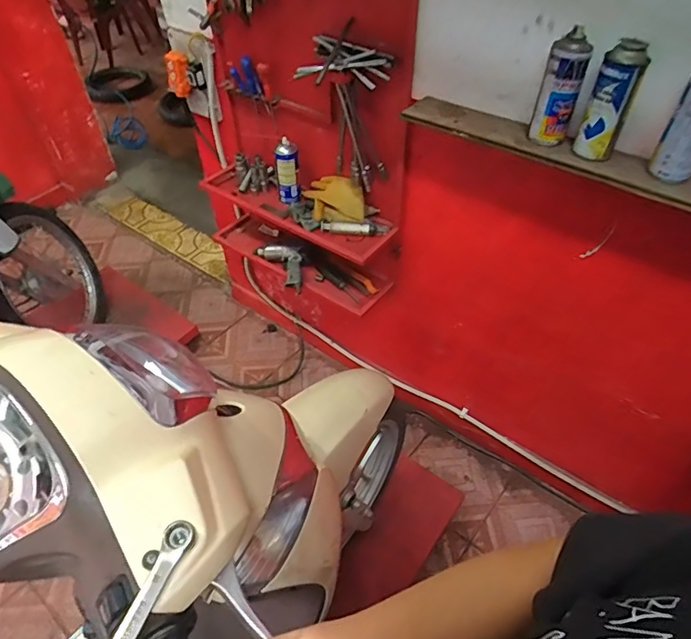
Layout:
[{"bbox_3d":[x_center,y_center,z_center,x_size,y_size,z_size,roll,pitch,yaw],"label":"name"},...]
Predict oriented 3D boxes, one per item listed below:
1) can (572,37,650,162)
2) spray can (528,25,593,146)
[{"bbox_3d":[0.441,-0.363,0.835,0.065,0.170,0.071,21,51,20],"label":"can"},{"bbox_3d":[0.374,-0.403,0.874,0.062,0.163,0.078,17,50,16],"label":"spray can"}]

